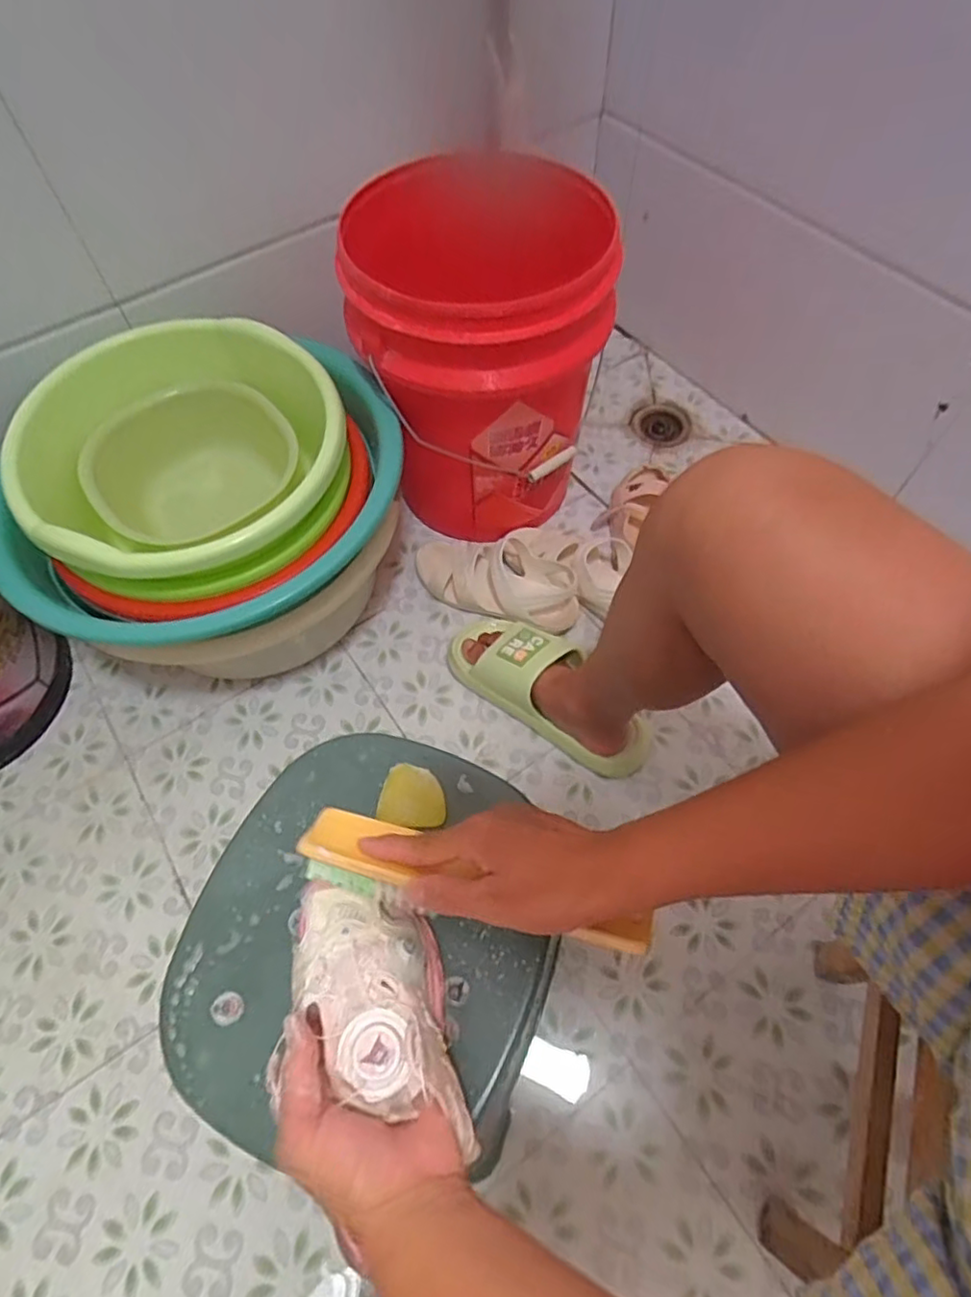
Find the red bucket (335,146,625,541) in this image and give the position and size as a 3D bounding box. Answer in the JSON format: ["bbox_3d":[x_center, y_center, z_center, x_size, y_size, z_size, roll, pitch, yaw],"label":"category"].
[{"bbox_3d":[0.000,-0.367,0.831,0.296,0.376,0.337,11,63,7],"label":"red bucket"}]

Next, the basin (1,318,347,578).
[{"bbox_3d":[-0.324,-0.206,0.749,0.378,0.212,0.286,-25,80,-21],"label":"basin"}]

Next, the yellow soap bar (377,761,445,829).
[{"bbox_3d":[-0.053,0.109,0.468,0.049,0.009,0.043,14,64,9],"label":"yellow soap bar"}]

